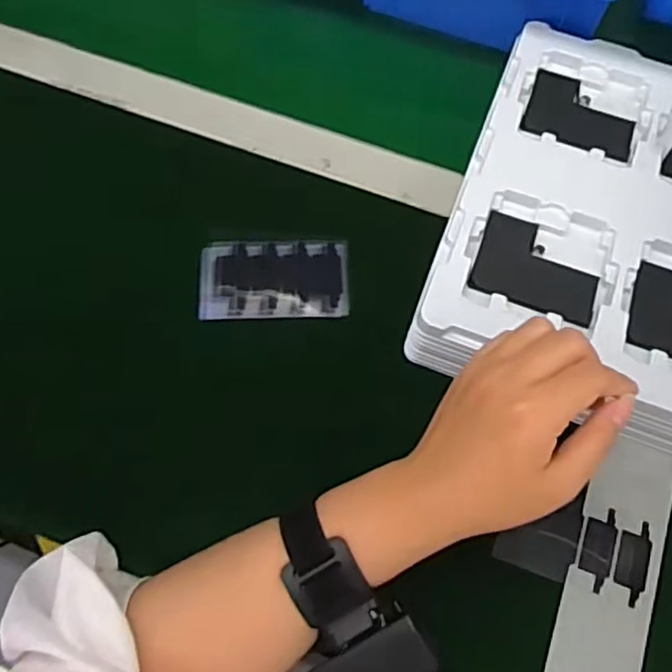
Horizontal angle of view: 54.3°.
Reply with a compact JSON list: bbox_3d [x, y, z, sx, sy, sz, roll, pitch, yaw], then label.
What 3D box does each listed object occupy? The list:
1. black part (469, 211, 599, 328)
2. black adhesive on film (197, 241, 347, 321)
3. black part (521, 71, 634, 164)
[{"bbox_3d":[0.129,-0.043,0.417,0.077,0.004,0.063,20,65,6],"label":"black part"},{"bbox_3d":[-0.043,-0.040,0.458,0.102,0.005,0.060,-1,66,-3],"label":"black adhesive on film"},{"bbox_3d":[0.178,-0.160,0.475,0.077,0.005,0.068,20,65,6],"label":"black part"}]

